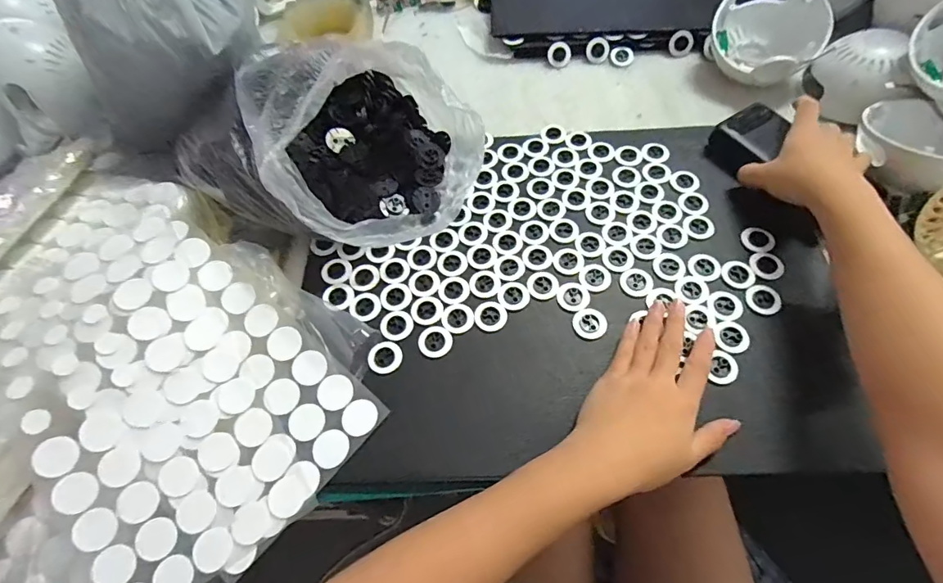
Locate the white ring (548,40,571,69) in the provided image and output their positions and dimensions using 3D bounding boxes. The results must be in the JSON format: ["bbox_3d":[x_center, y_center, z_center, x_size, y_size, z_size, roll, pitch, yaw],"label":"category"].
[{"bbox_3d":[0.112,-0.302,0.583,0.030,0.006,0.032,1,96,5],"label":"white ring"}]

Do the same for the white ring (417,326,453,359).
[{"bbox_3d":[-0.031,0.043,0.394,0.030,0.004,0.028,-2,60,3],"label":"white ring"}]

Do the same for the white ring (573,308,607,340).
[{"bbox_3d":[0.103,0.028,0.396,0.028,0.004,0.027,-2,60,3],"label":"white ring"}]

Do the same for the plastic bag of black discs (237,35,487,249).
[{"bbox_3d":[-0.104,-0.141,0.420,0.184,0.144,0.177,-41,67,-18],"label":"plastic bag of black discs"}]

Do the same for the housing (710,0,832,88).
[{"bbox_3d":[0.340,-0.296,0.530,0.115,0.065,0.117,-35,76,18],"label":"housing"}]

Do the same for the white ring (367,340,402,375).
[{"bbox_3d":[-0.073,0.056,0.388,0.028,0.004,0.026,-21,61,-8],"label":"white ring"}]

